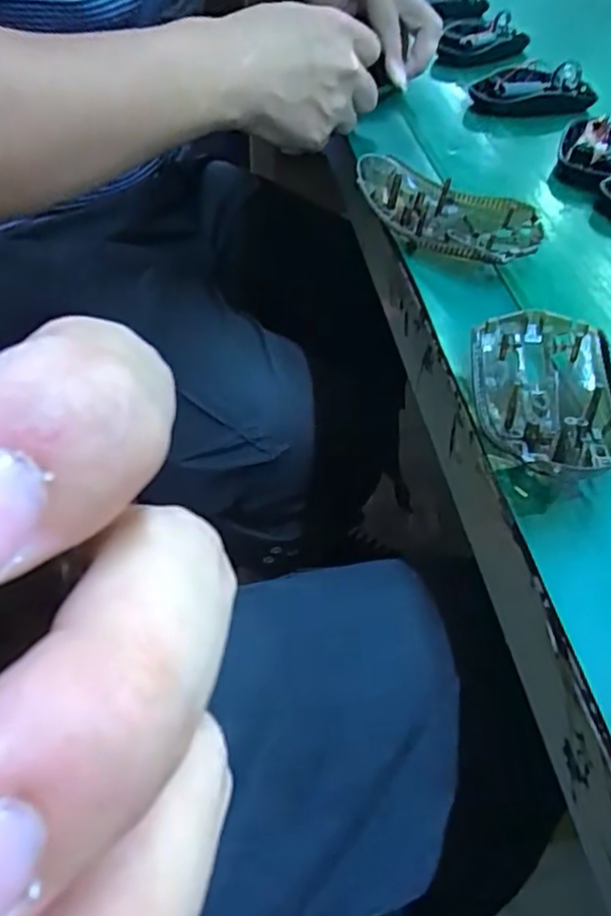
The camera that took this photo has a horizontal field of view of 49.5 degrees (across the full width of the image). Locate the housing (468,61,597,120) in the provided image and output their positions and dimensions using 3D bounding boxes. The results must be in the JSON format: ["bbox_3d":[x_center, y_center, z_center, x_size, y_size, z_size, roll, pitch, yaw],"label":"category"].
[{"bbox_3d":[0.187,-0.303,0.544,0.098,0.028,0.049,4,48,3],"label":"housing"}]

